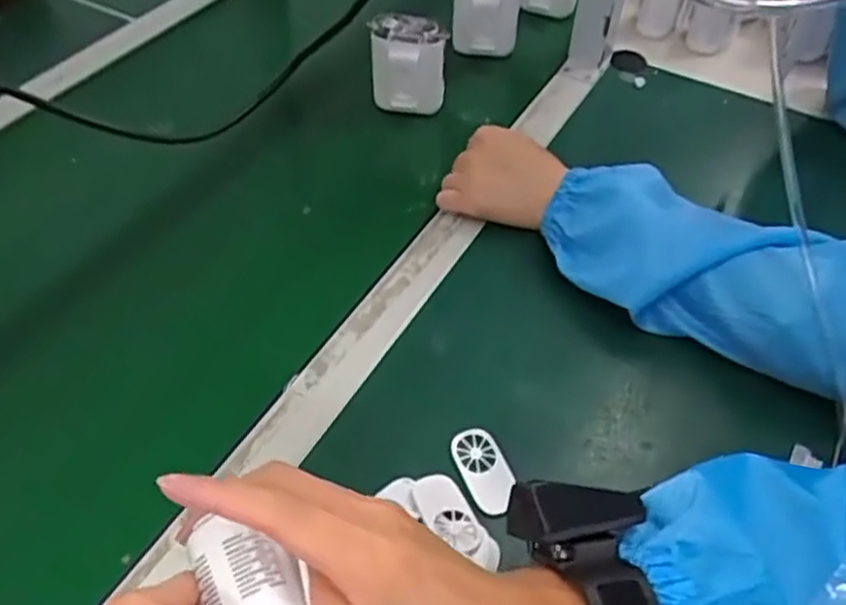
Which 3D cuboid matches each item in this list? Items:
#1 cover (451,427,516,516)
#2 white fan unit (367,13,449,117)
[{"bbox_3d":[0.038,0.104,0.457,0.028,0.012,0.063,-19,54,-17],"label":"cover"},{"bbox_3d":[-0.015,-0.225,0.691,0.066,0.079,0.044,-4,51,-6],"label":"white fan unit"}]

